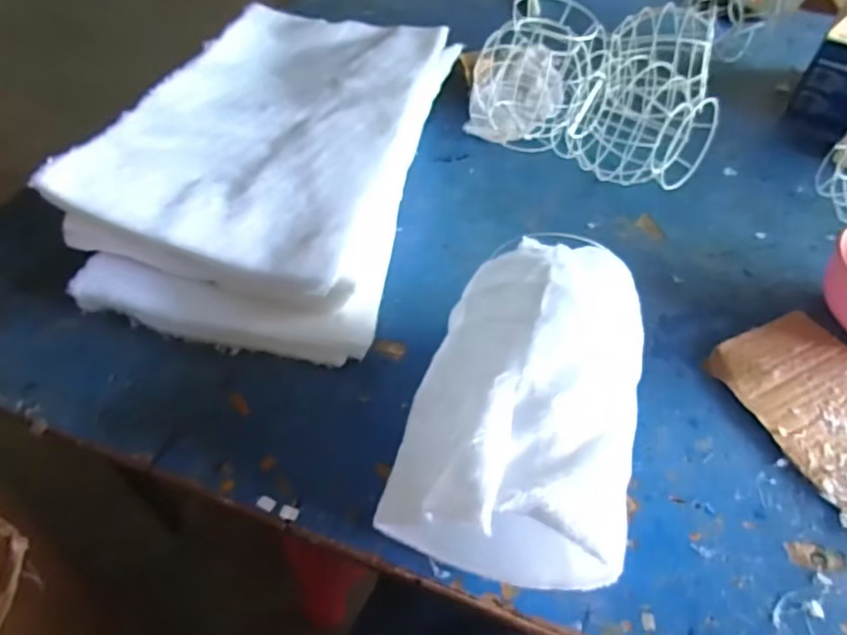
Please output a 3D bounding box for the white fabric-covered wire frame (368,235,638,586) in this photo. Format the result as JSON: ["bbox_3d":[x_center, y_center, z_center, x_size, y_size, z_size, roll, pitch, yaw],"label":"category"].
[{"bbox_3d":[0.070,0.058,0.407,0.142,0.145,0.221,14,50,11],"label":"white fabric-covered wire frame"}]

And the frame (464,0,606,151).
[{"bbox_3d":[0.141,-0.308,0.714,0.155,0.135,0.138,9,49,6],"label":"frame"}]

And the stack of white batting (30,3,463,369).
[{"bbox_3d":[-0.139,-0.168,0.596,0.267,0.116,0.427,11,49,8],"label":"stack of white batting"}]

